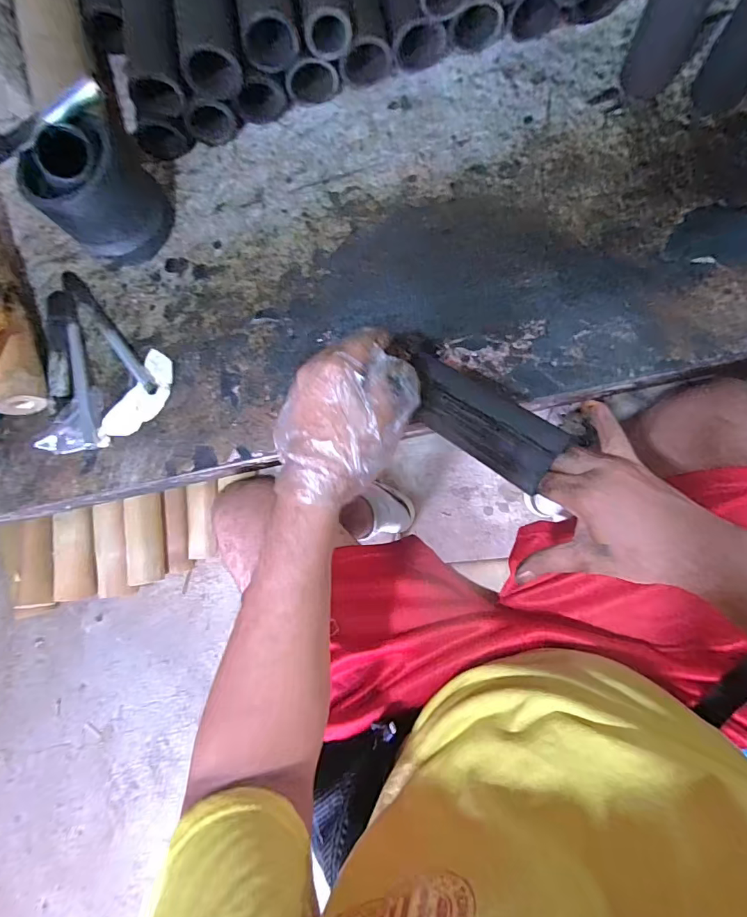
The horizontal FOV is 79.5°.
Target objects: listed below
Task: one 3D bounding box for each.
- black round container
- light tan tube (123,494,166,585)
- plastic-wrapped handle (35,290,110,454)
[{"bbox_3d":[-0.274,-0.265,0.454,0.087,0.125,0.099,42,90,12],"label":"black round container"},{"bbox_3d":[-0.482,0.169,0.933,0.067,0.071,0.181,-6,81,8],"label":"light tan tube"},{"bbox_3d":[-0.334,-0.100,0.496,0.062,0.020,0.185,-9,80,8],"label":"plastic-wrapped handle"}]

